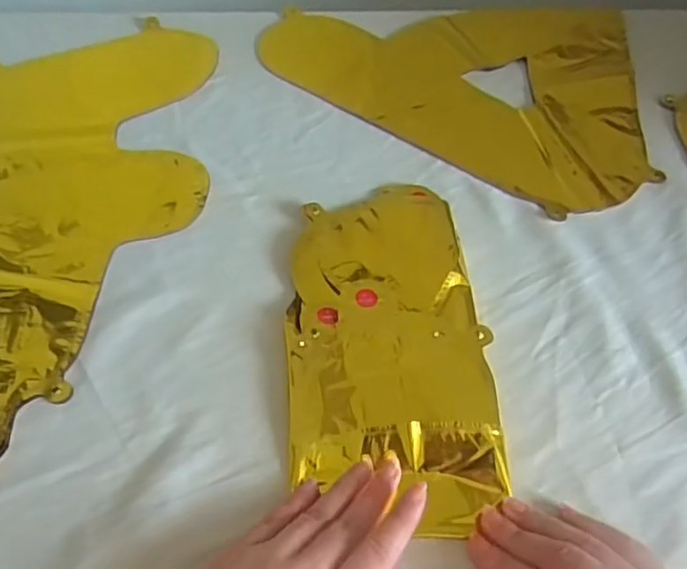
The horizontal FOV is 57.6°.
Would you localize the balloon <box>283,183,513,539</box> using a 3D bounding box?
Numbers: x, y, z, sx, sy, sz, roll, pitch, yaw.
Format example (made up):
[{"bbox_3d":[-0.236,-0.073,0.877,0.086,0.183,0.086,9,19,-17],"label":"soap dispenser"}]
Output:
[{"bbox_3d":[0.027,0.031,0.424,0.130,0.011,0.256,-4,55,-5],"label":"balloon"}]

